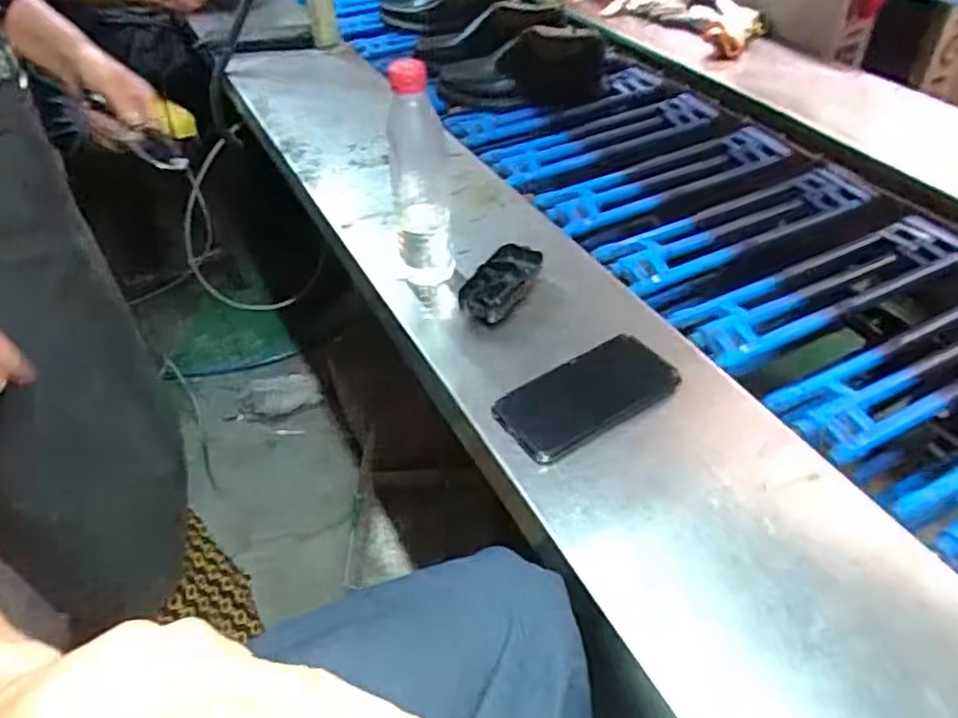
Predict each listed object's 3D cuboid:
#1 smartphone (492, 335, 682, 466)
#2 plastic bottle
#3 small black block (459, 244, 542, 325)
[{"bbox_3d":[0.098,0.032,0.620,0.160,0.008,0.085,-25,47,-20],"label":"smartphone"},{"bbox_3d":[-0.059,-0.166,0.713,0.056,0.263,0.058,-5,43,-1],"label":"plastic bottle"},{"bbox_3d":[0.022,-0.083,0.736,0.056,0.019,0.118,16,47,20],"label":"small black block"}]

